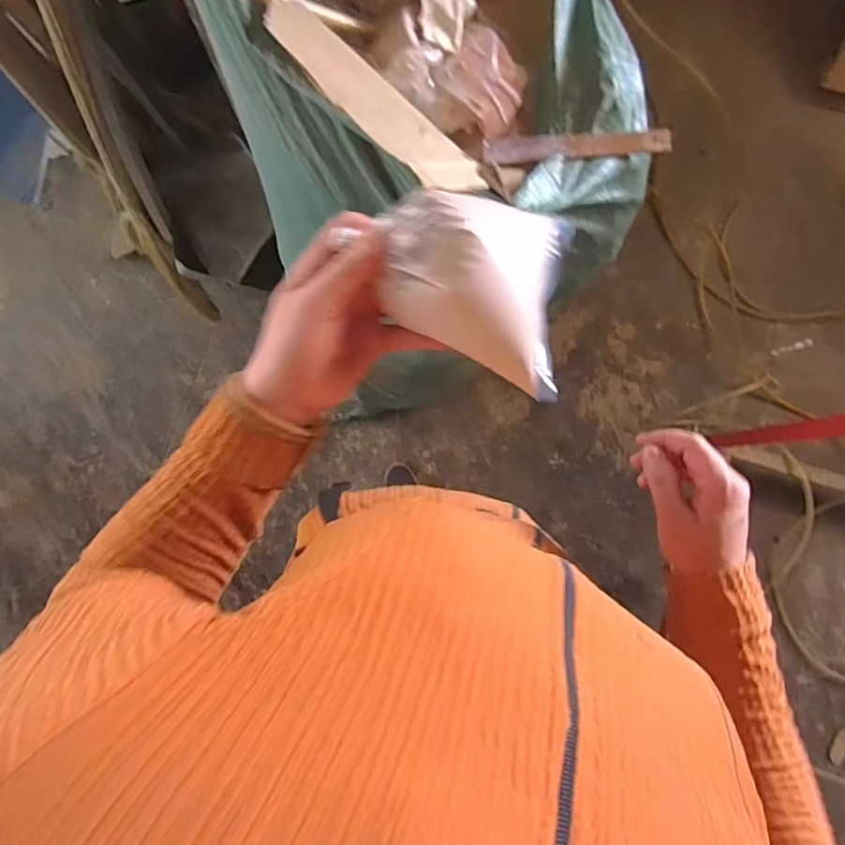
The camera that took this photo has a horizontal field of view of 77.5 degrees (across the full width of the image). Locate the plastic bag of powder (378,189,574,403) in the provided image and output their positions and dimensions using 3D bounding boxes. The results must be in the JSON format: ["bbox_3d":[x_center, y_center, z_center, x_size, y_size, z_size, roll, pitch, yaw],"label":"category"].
[{"bbox_3d":[0.034,-0.083,0.311,0.107,0.072,0.115,6,82,3],"label":"plastic bag of powder"}]

